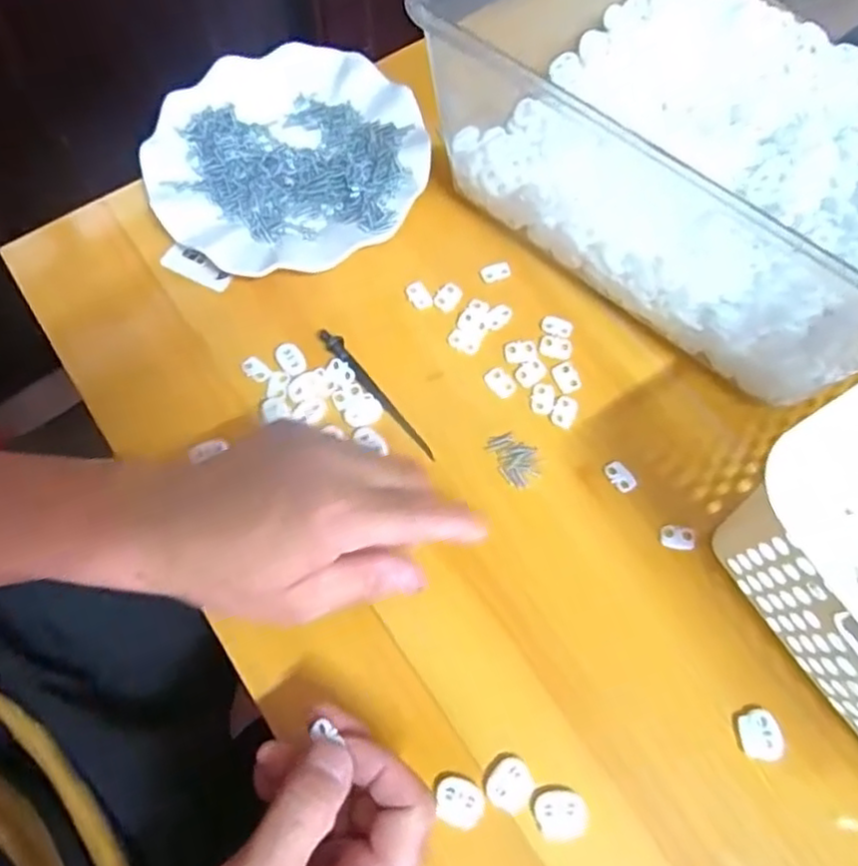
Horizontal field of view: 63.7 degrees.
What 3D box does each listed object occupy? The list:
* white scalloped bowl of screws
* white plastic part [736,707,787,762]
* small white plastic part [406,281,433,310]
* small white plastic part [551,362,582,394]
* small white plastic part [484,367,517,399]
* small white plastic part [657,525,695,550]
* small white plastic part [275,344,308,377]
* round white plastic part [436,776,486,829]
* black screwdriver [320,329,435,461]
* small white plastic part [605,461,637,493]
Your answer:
[{"bbox_3d":[-0.095,-0.180,0.465,0.173,0.025,0.176,0,69,1],"label":"white scalloped bowl of screws"},{"bbox_3d":[0.164,0.149,0.342,0.020,0.005,0.023,-4,69,-1],"label":"white plastic part"},{"bbox_3d":[-0.007,-0.087,0.435,0.014,0.004,0.020,-25,71,-9],"label":"small white plastic part"},{"bbox_3d":[0.084,-0.034,0.418,0.015,0.004,0.019,-22,70,-8],"label":"small white plastic part"},{"bbox_3d":[0.043,-0.031,0.416,0.014,0.004,0.020,-42,74,-14],"label":"small white plastic part"},{"bbox_3d":[0.138,0.058,0.381,0.019,0.004,0.013,2,69,1],"label":"small white plastic part"},{"bbox_3d":[-0.084,-0.045,0.420,0.016,0.004,0.023,-33,72,-11],"label":"small white plastic part"},{"bbox_3d":[0.015,0.176,0.328,0.023,0.004,0.020,19,70,8],"label":"round white plastic part"},{"bbox_3d":[-0.032,-0.025,0.413,0.009,0.004,0.106,-37,73,-13],"label":"black screwdriver"},{"bbox_3d":[0.110,0.024,0.394,0.012,0.004,0.019,-37,73,-12],"label":"small white plastic part"}]

